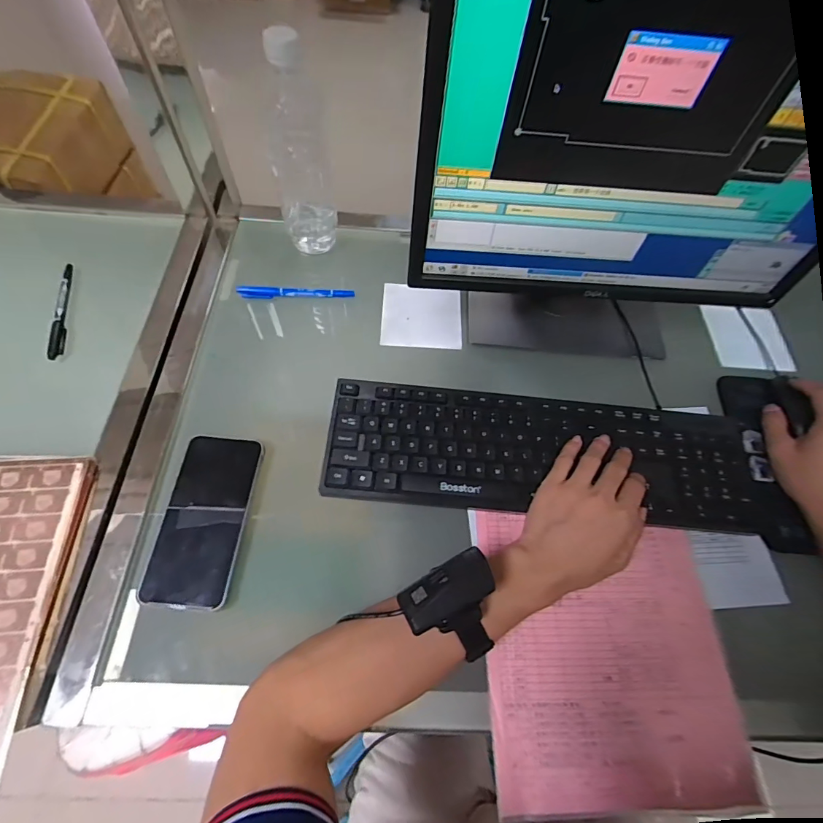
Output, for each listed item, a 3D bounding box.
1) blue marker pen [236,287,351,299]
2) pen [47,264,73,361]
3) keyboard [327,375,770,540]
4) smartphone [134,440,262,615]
[{"bbox_3d":[-0.142,-0.146,0.533,0.139,0.012,0.015,-2,64,-5],"label":"blue marker pen"},{"bbox_3d":[-0.407,-0.118,0.500,0.011,0.016,0.139,-8,64,-8],"label":"pen"},{"bbox_3d":[0.141,0.041,0.444,0.445,0.025,0.129,4,63,-3],"label":"keyboard"},{"bbox_3d":[-0.192,0.098,0.402,0.074,0.016,0.155,7,63,0],"label":"smartphone"}]

